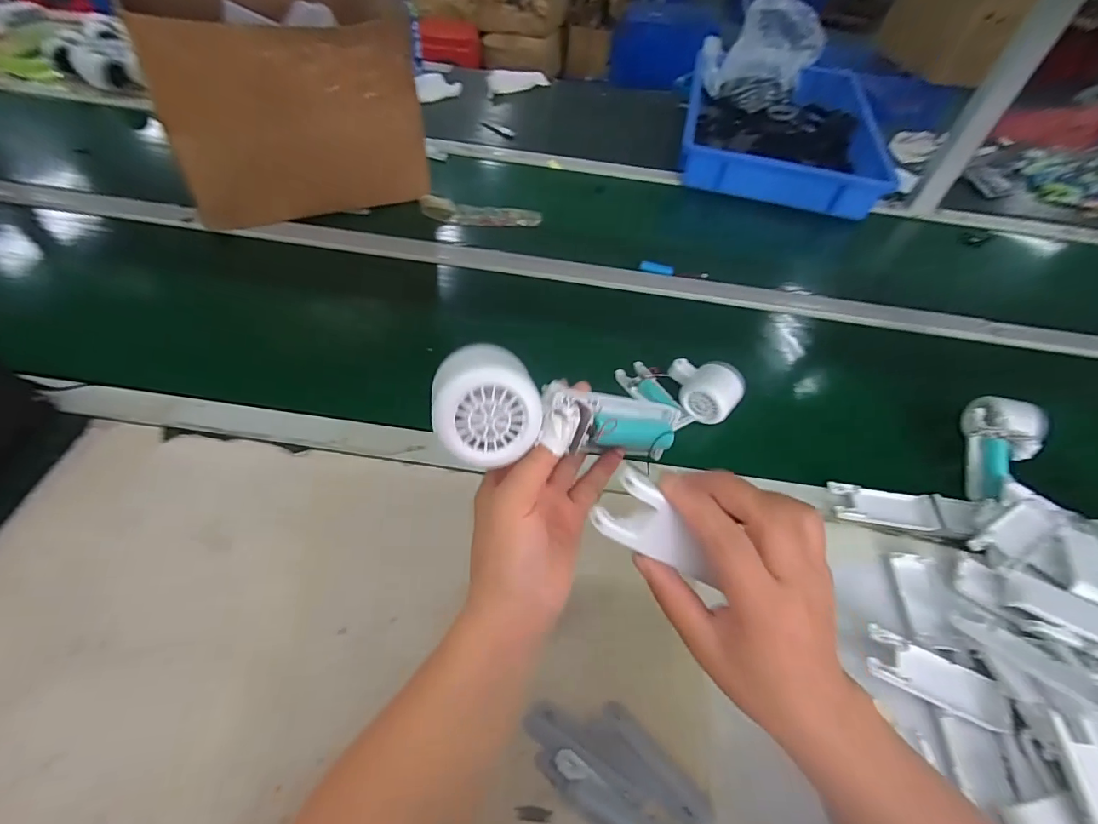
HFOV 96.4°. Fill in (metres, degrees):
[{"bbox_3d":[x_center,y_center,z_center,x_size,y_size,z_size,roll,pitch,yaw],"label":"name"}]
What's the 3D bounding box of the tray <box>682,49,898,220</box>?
[{"bbox_3d":[0.475,-0.602,1.035,0.370,0.079,0.518,14,52,5],"label":"tray"}]

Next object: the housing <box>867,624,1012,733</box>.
[{"bbox_3d":[0.319,0.222,0.408,0.105,0.024,0.039,22,53,11],"label":"housing"}]

